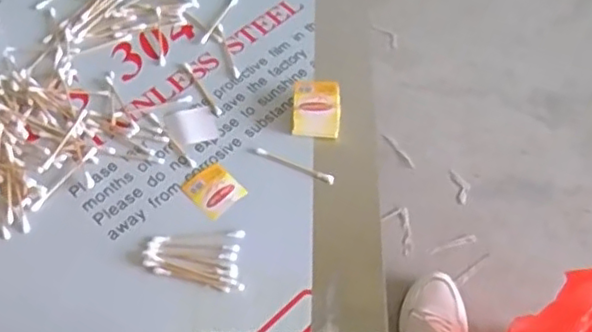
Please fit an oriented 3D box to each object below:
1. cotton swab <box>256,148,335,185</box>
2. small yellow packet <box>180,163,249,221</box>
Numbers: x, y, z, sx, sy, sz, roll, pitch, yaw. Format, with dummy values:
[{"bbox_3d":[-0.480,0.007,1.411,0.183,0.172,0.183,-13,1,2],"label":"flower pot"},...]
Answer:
[{"bbox_3d":[-0.001,-0.001,0.548,0.074,0.004,0.008,22,61,15],"label":"cotton swab"},{"bbox_3d":[-0.069,0.021,0.537,0.038,0.004,0.045,-38,63,-22],"label":"small yellow packet"}]

